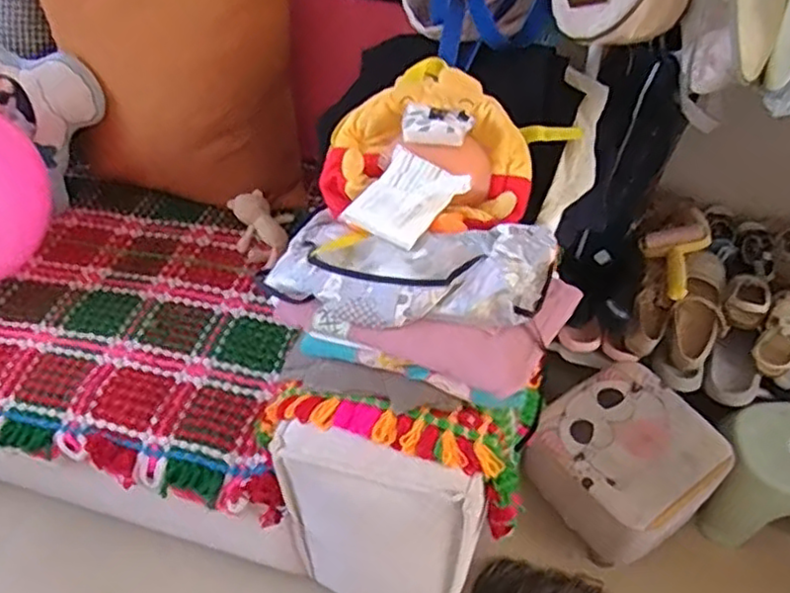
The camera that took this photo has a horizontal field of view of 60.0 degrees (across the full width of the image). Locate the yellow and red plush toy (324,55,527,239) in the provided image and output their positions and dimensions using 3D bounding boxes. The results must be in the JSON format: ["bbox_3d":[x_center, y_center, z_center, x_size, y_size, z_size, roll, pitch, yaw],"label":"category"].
[{"bbox_3d":[0.046,-0.181,0.873,0.247,0.103,0.227,-1,49,1],"label":"yellow and red plush toy"}]

